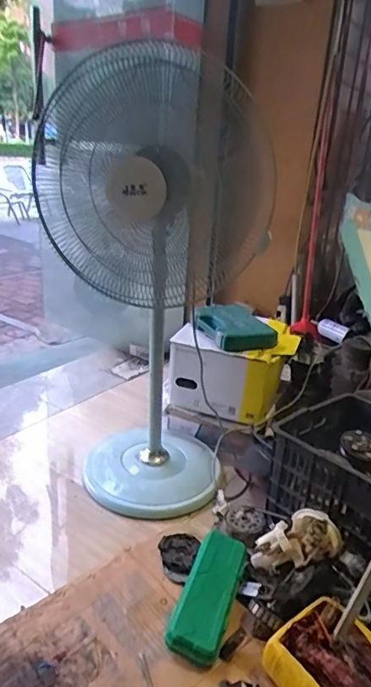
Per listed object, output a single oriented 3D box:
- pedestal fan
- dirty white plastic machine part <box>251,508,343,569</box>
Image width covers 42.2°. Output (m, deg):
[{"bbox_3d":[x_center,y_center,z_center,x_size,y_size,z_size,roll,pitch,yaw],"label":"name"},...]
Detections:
[{"bbox_3d":[-0.112,-0.075,1.184,0.338,1.070,0.404,23,28,39],"label":"pedestal fan"},{"bbox_3d":[0.251,0.447,1.073,0.167,0.109,0.108,-8,24,-29],"label":"dirty white plastic machine part"}]

